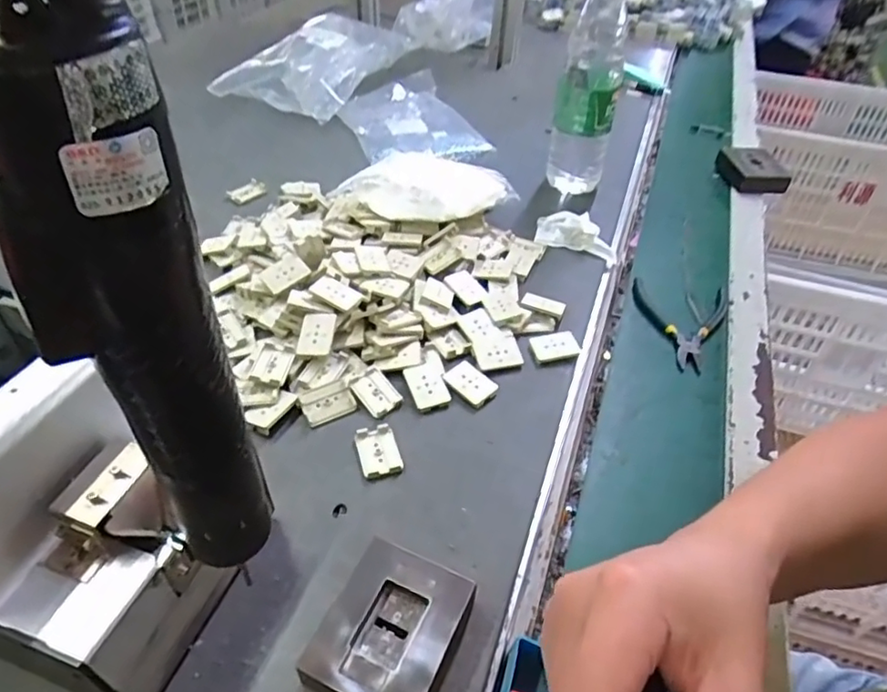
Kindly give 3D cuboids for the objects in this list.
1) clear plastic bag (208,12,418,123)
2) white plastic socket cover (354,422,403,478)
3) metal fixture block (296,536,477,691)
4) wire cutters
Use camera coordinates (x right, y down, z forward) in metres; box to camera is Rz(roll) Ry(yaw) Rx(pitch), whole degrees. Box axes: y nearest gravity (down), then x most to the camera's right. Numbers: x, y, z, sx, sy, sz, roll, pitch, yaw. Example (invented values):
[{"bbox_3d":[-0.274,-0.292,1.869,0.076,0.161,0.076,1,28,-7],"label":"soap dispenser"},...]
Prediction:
[{"bbox_3d":[-0.177,-0.411,0.861,0.167,0.063,0.259,22,48,16],"label":"clear plastic bag"},{"bbox_3d":[-0.046,0.074,0.423,0.026,0.004,0.043,-13,50,-16],"label":"white plastic socket cover"},{"bbox_3d":[-0.028,0.156,0.324,0.066,0.030,0.082,19,45,16],"label":"metal fixture block"},{"bbox_3d":[0.233,-0.020,0.586,0.086,0.012,0.114,9,43,5],"label":"wire cutters"}]

